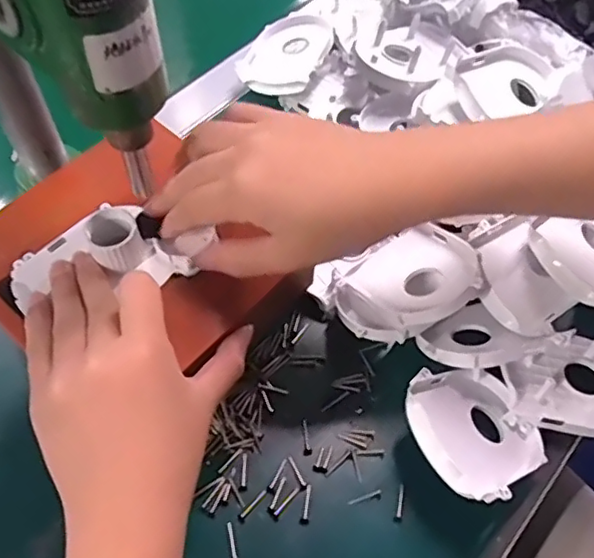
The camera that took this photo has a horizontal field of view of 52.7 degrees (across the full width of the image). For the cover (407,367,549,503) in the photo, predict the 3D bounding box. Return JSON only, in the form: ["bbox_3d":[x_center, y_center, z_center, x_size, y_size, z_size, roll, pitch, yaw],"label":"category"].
[{"bbox_3d":[0.099,0.085,0.334,0.072,0.046,0.071,-22,62,-15],"label":"cover"}]

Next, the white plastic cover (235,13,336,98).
[{"bbox_3d":[-0.007,-0.188,0.501,0.071,0.020,0.079,5,61,23],"label":"white plastic cover"}]

